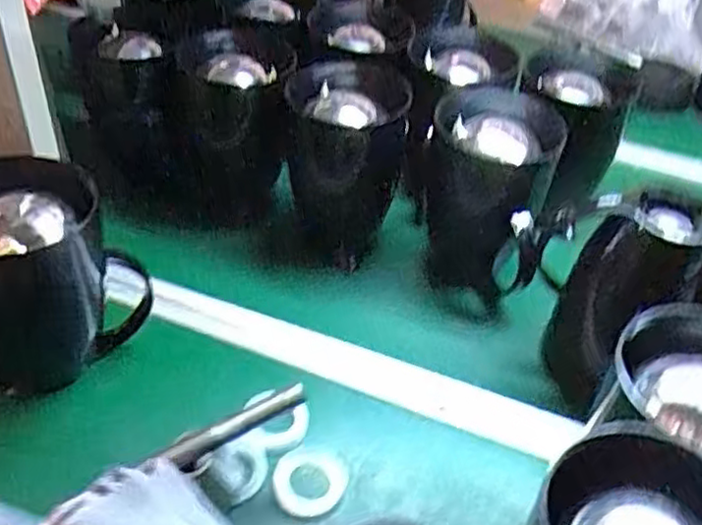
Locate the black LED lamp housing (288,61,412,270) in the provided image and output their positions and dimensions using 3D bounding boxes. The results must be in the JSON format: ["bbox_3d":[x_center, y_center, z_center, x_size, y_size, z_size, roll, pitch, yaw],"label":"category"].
[{"bbox_3d":[-0.010,-0.111,0.850,0.126,0.221,0.120,4,41,-2],"label":"black LED lamp housing"}]

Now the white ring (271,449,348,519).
[{"bbox_3d":[-0.035,0.181,0.600,0.057,0.009,0.058,1,52,-12],"label":"white ring"}]

